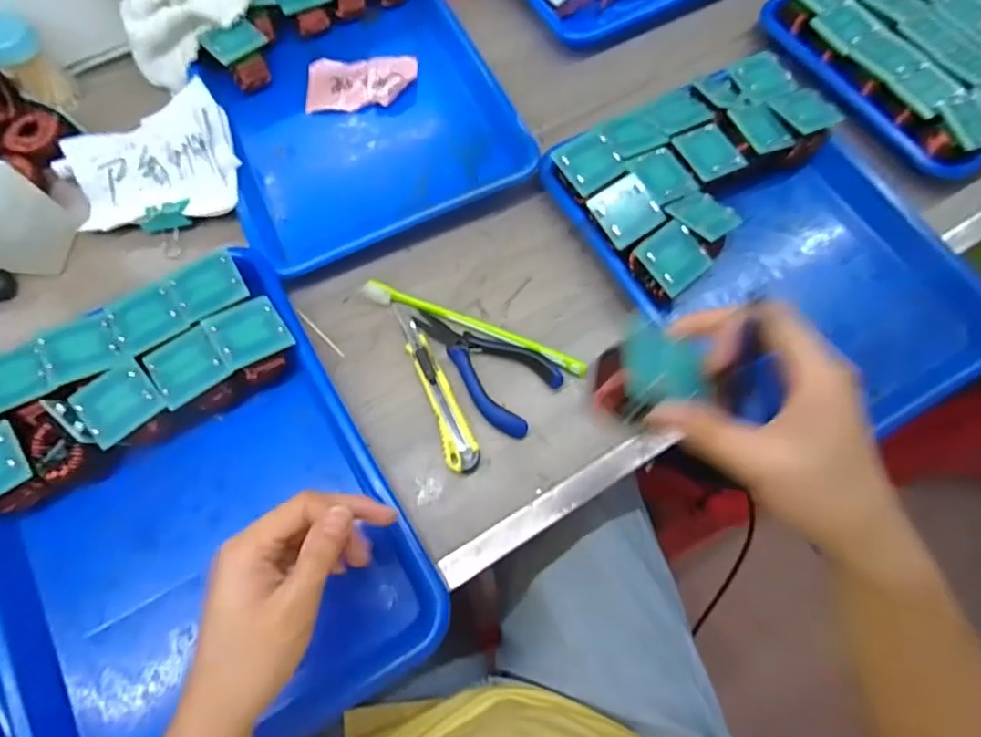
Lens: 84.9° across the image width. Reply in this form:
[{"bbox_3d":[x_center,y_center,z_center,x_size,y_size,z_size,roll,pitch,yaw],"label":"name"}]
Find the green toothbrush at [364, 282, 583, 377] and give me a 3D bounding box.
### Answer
[{"bbox_3d":[-0.014,-0.034,0.423,0.187,0.008,0.017,22,71,7],"label":"green toothbrush"}]

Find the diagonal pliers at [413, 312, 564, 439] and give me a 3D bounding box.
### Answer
[{"bbox_3d":[-0.010,-0.006,0.412,0.122,0.008,0.063,36,74,12],"label":"diagonal pliers"}]

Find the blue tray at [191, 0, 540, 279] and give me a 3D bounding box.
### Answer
[{"bbox_3d":[-0.117,-0.228,0.489,0.239,0.043,0.275,-22,71,-8],"label":"blue tray"}]

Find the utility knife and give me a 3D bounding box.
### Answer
[{"bbox_3d":[-0.045,0.012,0.408,0.023,0.010,0.142,-23,72,-9],"label":"utility knife"}]

